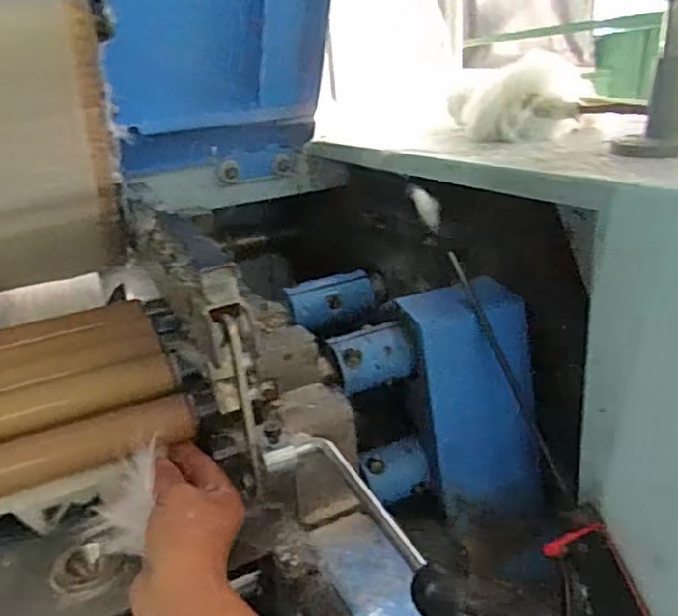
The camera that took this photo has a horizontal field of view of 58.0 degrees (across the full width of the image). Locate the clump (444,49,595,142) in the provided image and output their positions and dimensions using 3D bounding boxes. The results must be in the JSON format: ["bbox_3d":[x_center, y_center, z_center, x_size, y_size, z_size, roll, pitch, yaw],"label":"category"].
[{"bbox_3d":[0.193,-0.209,0.625,0.137,0.072,0.076,1,22,16],"label":"clump"}]

